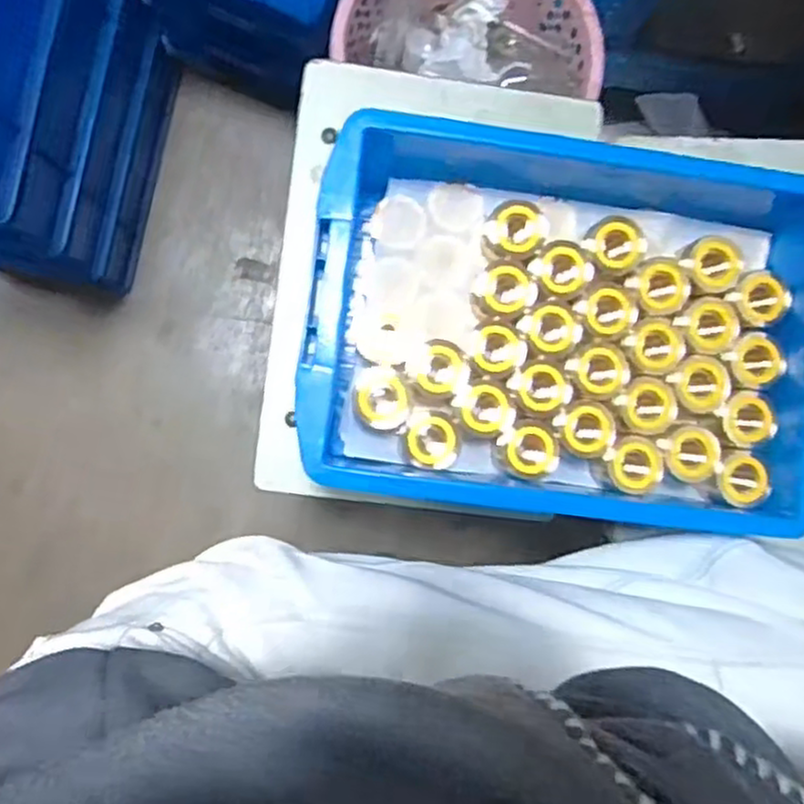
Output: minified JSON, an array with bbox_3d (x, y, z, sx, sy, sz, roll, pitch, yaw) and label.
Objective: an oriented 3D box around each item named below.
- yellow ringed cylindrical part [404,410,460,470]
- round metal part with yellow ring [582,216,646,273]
[{"bbox_3d":[0.020,0.027,0.507,0.036,0.036,0.037,8,87,-3],"label":"yellow ringed cylindrical part"},{"bbox_3d":[0.151,-0.112,0.516,0.039,0.025,0.033,42,86,-1],"label":"round metal part with yellow ring"}]

